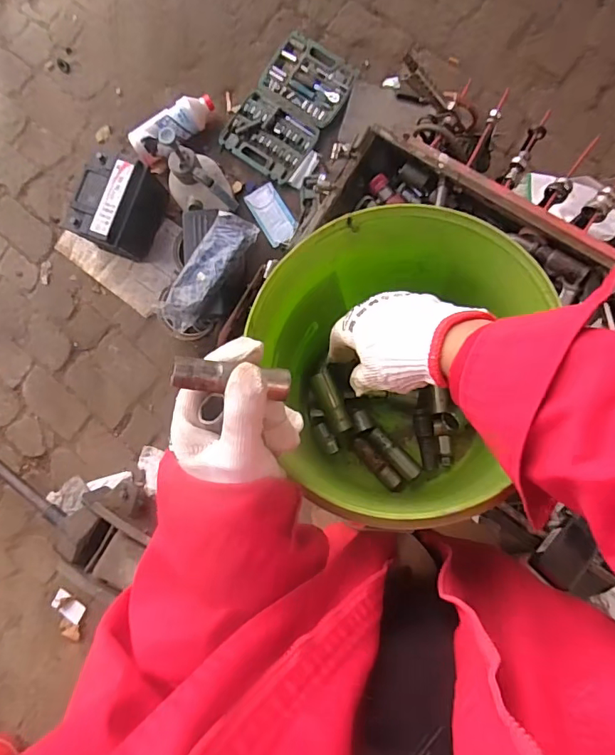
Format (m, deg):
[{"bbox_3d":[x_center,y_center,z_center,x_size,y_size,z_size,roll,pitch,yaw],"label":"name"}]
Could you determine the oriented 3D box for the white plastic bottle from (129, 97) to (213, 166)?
[{"bbox_3d":[-0.374,-0.703,1.407,0.254,0.094,0.095,-36,84,4],"label":"white plastic bottle"}]

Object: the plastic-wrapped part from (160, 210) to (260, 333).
[{"bbox_3d":[-0.242,-0.254,1.191,0.099,0.038,0.301,35,91,7],"label":"plastic-wrapped part"}]

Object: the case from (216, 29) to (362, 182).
[{"bbox_3d":[-0.051,-0.759,1.410,0.249,0.053,0.373,39,93,9],"label":"case"}]

